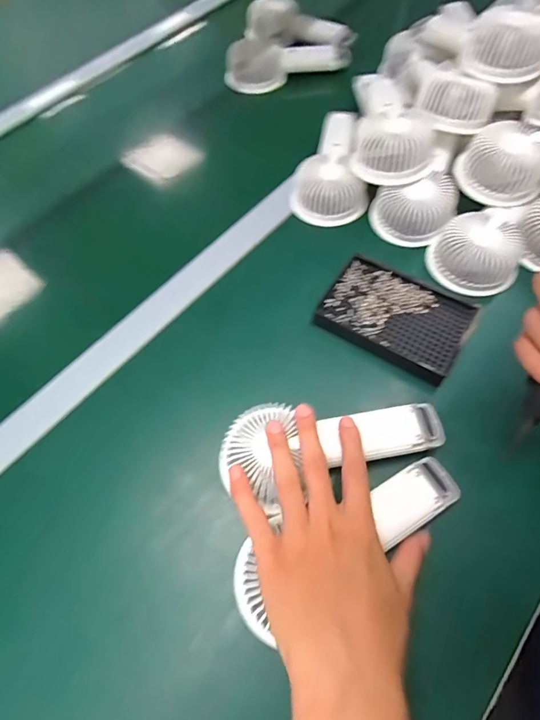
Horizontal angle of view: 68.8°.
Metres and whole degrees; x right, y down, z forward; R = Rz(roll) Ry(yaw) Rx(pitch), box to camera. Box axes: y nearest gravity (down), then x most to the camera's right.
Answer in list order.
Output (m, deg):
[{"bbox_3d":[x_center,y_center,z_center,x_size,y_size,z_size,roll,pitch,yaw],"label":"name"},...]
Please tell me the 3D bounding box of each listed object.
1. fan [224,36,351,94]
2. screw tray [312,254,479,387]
[{"bbox_3d":[0.026,-0.452,0.610,0.187,0.063,0.040,-10,63,-2],"label":"fan"},{"bbox_3d":[0.123,-0.044,0.395,0.135,0.018,0.094,26,67,15],"label":"screw tray"}]

